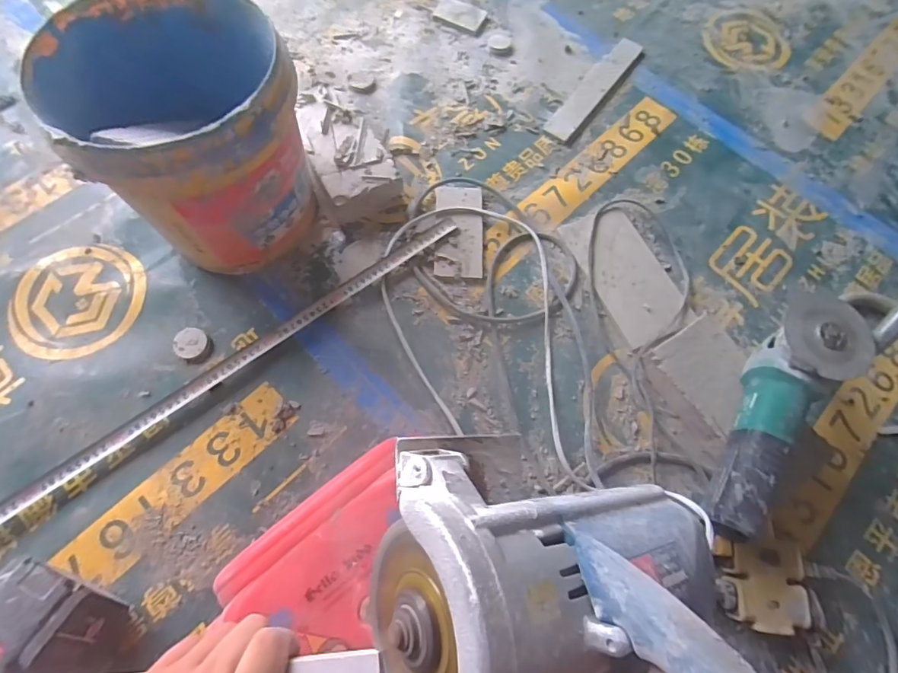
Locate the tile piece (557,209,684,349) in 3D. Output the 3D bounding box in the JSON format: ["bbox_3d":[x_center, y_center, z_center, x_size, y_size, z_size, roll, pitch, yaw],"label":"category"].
[{"bbox_3d":[0.253,-0.093,0.656,0.107,0.016,0.202,-22,72,-10],"label":"tile piece"}]

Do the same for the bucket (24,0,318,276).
[{"bbox_3d":[-0.293,-0.229,0.561,0.232,0.237,0.249,1,69,-2],"label":"bucket"}]

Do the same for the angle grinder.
[{"bbox_3d":[0.355,0.074,0.501,0.089,0.070,0.283,38,72,11],"label":"angle grinder"}]

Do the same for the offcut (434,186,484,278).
[{"bbox_3d":[0.015,-0.154,0.665,0.067,0.009,0.149,1,69,-2],"label":"offcut"}]

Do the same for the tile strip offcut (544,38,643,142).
[{"bbox_3d":[0.245,-0.421,0.777,0.052,0.009,0.255,36,72,11],"label":"tile strip offcut"}]

